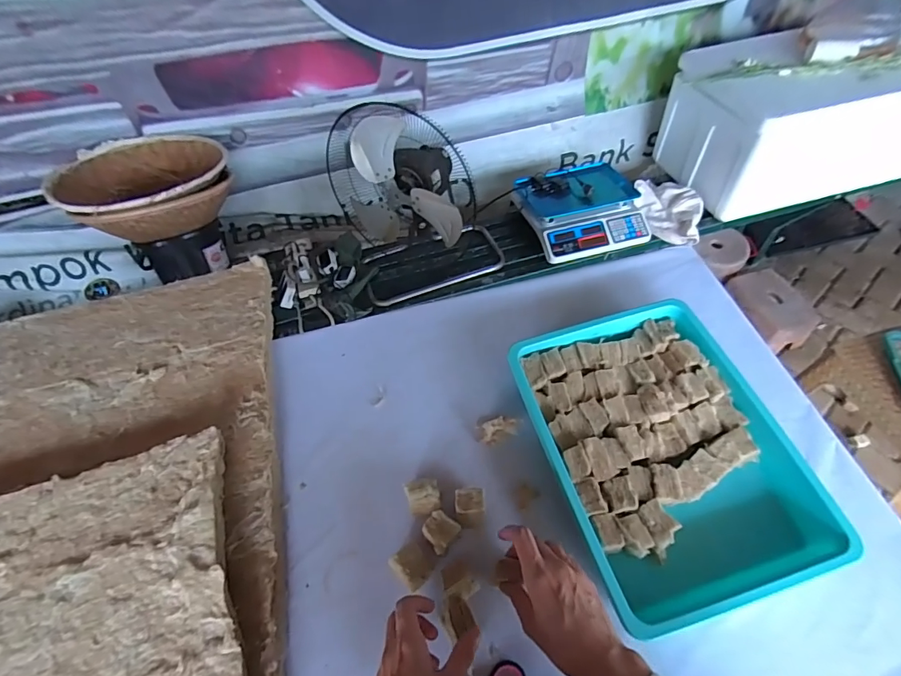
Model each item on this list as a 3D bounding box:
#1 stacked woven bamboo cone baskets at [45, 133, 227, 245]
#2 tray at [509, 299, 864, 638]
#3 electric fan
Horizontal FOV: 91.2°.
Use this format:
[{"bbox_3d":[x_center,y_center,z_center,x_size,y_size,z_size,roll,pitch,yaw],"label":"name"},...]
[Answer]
[{"bbox_3d":[-0.817,-0.420,1.211,0.411,0.136,0.400,-34,58,-19],"label":"stacked woven bamboo cone baskets"},{"bbox_3d":[0.245,0.126,0.540,0.257,0.068,0.345,-15,54,-6],"label":"tray"},{"bbox_3d":[-0.090,-0.378,1.208,0.410,0.462,0.329,-16,54,-6],"label":"electric fan"}]

